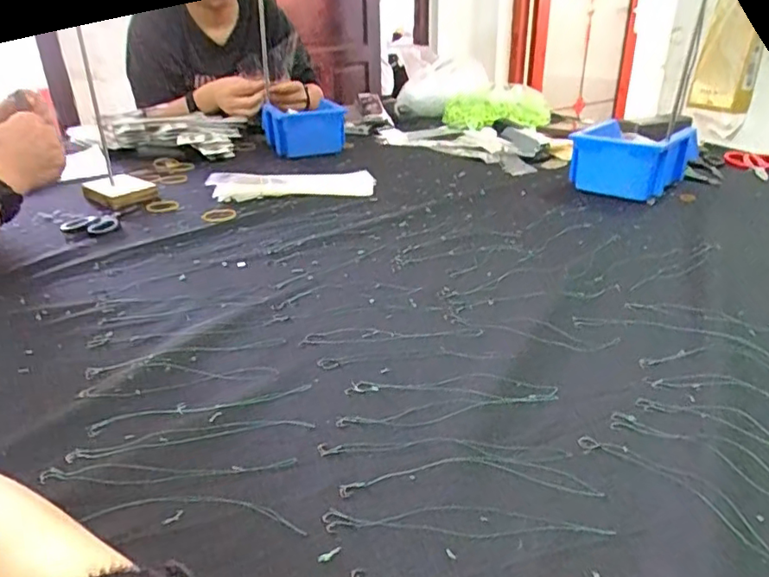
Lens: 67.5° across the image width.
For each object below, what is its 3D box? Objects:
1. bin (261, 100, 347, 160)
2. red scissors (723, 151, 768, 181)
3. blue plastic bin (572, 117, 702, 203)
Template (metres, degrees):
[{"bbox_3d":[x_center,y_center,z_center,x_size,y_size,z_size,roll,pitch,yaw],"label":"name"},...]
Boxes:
[{"bbox_3d":[-0.148,-0.291,1.065,0.134,0.087,0.139,-10,27,-17],"label":"bin"},{"bbox_3d":[0.576,-0.198,0.907,0.075,0.013,0.137,15,30,30],"label":"red scissors"},{"bbox_3d":[0.351,-0.182,0.816,0.125,0.081,0.153,19,33,36],"label":"blue plastic bin"}]

